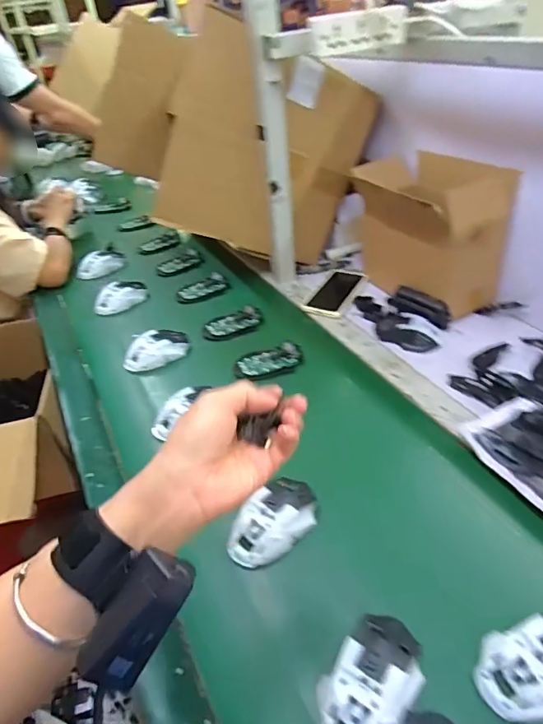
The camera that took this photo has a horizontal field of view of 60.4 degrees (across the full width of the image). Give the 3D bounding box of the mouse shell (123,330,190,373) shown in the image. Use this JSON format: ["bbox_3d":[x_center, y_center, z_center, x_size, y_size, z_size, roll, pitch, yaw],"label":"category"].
[{"bbox_3d":[-0.198,-0.025,0.806,0.116,0.035,0.067,-34,46,-30],"label":"mouse shell"}]

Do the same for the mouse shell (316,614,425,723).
[{"bbox_3d":[0.084,0.270,0.392,0.065,0.032,0.112,25,48,34],"label":"mouse shell"}]

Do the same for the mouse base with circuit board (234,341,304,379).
[{"bbox_3d":[-0.004,-0.005,0.775,0.113,0.023,0.059,-15,39,-11],"label":"mouse base with circuit board"}]

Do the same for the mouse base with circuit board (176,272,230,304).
[{"bbox_3d":[-0.148,-0.157,0.989,0.116,0.018,0.067,-27,43,-24],"label":"mouse base with circuit board"}]

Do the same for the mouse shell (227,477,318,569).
[{"bbox_3d":[0.005,0.176,0.527,0.065,0.032,0.121,24,47,33],"label":"mouse shell"}]

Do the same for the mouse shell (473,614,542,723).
[{"bbox_3d":[0.234,0.257,0.394,0.115,0.035,0.066,-12,39,-7],"label":"mouse shell"}]

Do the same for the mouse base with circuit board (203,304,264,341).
[{"bbox_3d":[-0.072,-0.071,0.871,0.114,0.015,0.061,-26,42,-23],"label":"mouse base with circuit board"}]

